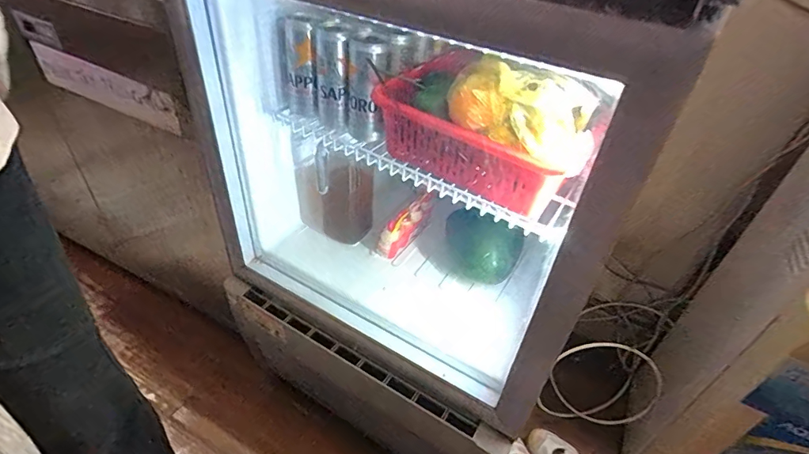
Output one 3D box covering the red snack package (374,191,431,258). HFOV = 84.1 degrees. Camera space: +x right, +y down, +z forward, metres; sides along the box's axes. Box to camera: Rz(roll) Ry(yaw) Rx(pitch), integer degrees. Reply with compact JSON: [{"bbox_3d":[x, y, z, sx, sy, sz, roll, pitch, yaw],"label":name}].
[{"bbox_3d":[0.002,-0.006,0.853,0.043,0.061,0.148,33,69,27],"label":"red snack package"}]

